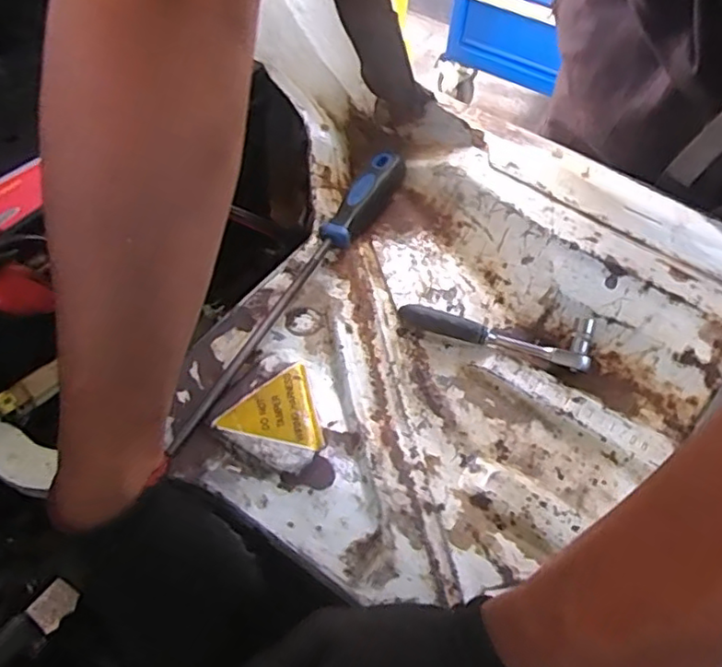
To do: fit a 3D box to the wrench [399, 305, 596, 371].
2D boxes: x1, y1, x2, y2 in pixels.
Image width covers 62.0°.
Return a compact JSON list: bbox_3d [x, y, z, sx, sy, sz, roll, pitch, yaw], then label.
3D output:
[{"bbox_3d":[0.092,-0.004,0.416,0.129,0.024,0.031,13,54,6],"label":"wrench"}]

